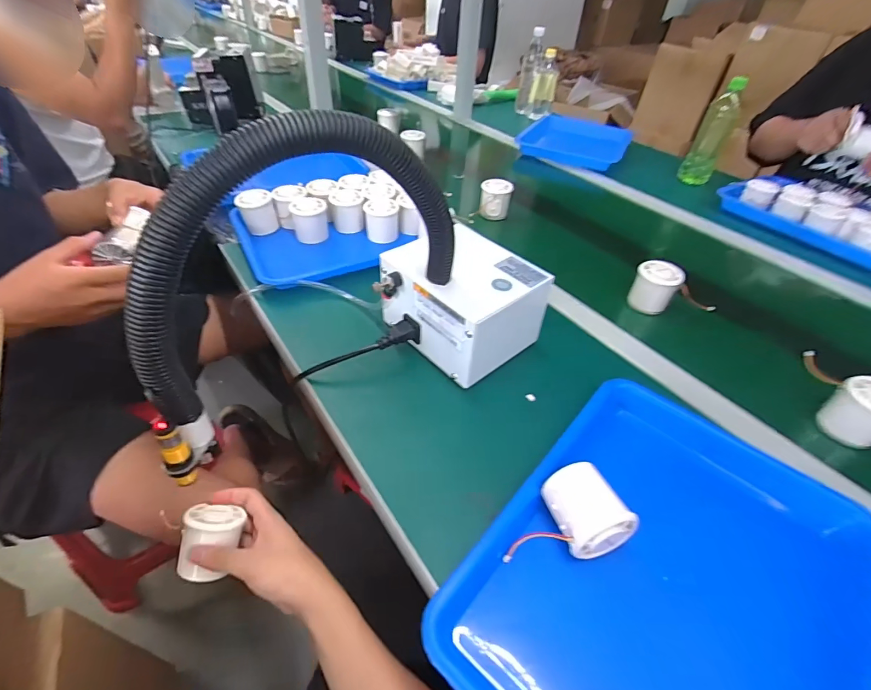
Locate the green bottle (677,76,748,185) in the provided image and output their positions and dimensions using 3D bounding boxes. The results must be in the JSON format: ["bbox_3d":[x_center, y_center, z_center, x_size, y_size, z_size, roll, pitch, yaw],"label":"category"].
[{"bbox_3d":[0.635,-0.482,0.945,0.066,0.211,0.073,26,47,21],"label":"green bottle"}]

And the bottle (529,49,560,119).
[{"bbox_3d":[0.338,-0.806,1.281,0.076,0.177,0.084,11,43,7],"label":"bottle"}]

